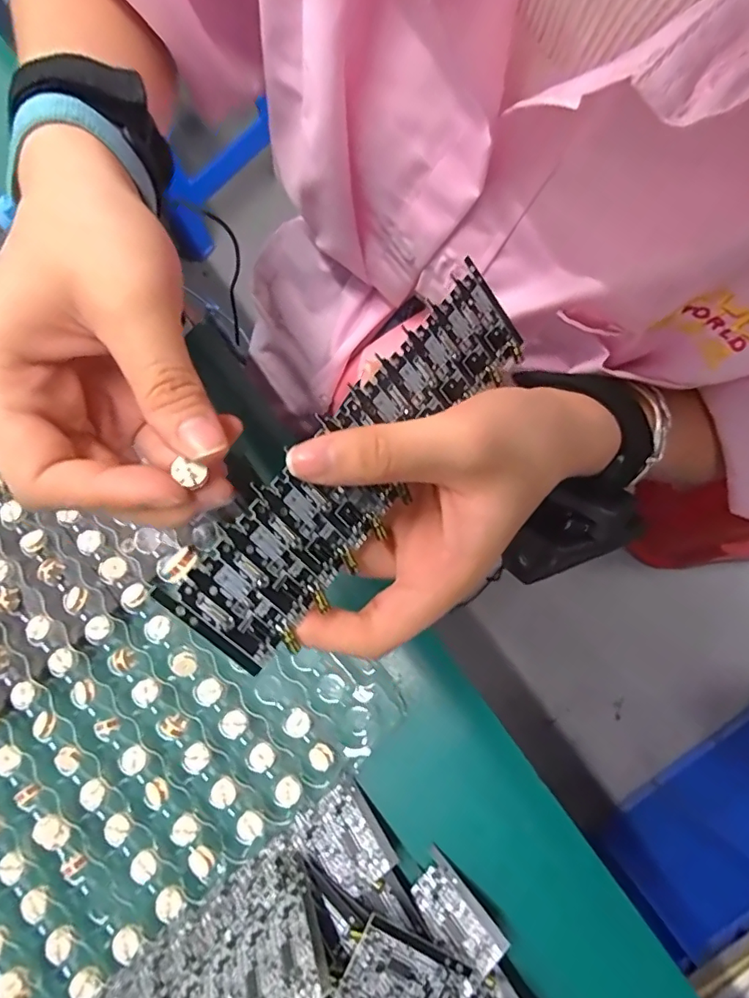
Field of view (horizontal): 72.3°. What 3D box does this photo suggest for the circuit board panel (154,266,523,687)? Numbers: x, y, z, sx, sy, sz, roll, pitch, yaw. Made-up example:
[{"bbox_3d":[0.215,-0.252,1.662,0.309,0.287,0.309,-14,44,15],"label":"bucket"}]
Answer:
[{"bbox_3d":[0.001,-0.018,0.178,0.038,0.004,0.163,48,69,-21],"label":"circuit board panel"}]

